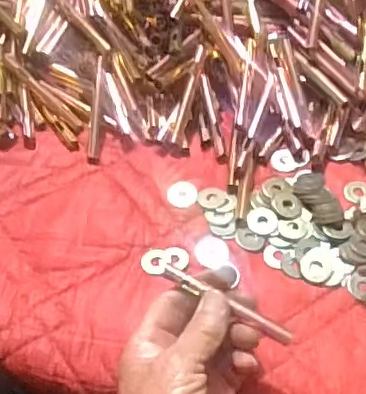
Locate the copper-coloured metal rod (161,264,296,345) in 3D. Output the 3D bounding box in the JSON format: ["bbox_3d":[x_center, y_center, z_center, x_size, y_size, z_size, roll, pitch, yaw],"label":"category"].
[{"bbox_3d":[0.026,0.064,0.364,0.088,0.008,0.009,28,62,11],"label":"copper-coloured metal rod"}]

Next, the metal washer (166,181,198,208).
[{"bbox_3d":[0.000,-0.002,0.471,0.023,0.005,0.024,-1,54,1],"label":"metal washer"}]

